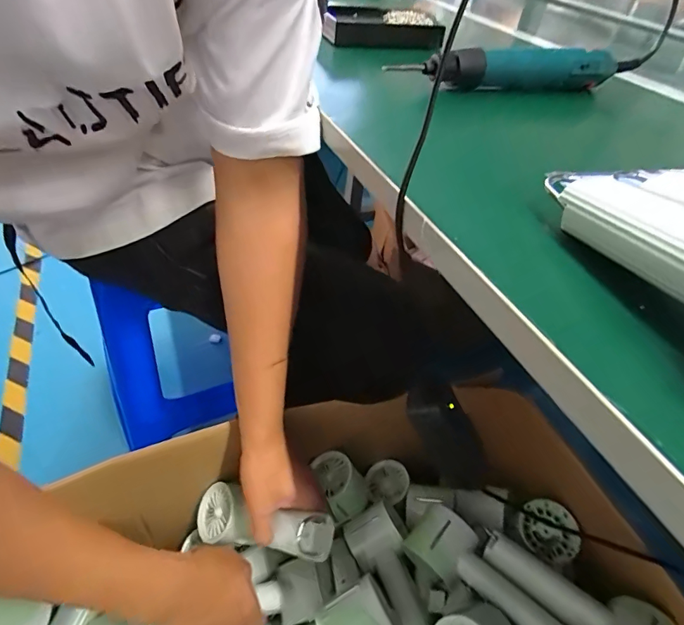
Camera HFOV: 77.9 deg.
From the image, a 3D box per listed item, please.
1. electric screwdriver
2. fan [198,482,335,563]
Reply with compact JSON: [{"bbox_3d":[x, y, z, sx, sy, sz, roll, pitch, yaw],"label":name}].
[{"bbox_3d":[0.154,-0.234,0.404,0.229,0.036,0.032,-2,45,-7],"label":"electric screwdriver"},{"bbox_3d":[-0.090,0.223,0.450,0.173,0.041,0.051,-6,36,32],"label":"fan"}]

